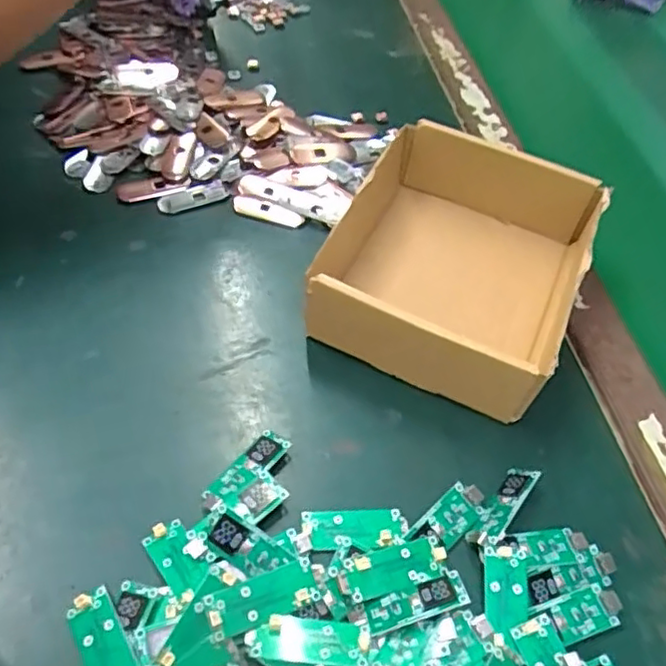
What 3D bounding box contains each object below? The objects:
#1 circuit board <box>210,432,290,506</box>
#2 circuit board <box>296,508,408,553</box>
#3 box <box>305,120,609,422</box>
[{"bbox_3d":[-0.042,0.067,0.321,0.016,0.007,0.044,35,58,20],"label":"circuit board"},{"bbox_3d":[0.010,0.094,0.305,0.051,0.006,0.022,0,44,-4],"label":"circuit board"},{"bbox_3d":[0.076,-0.045,0.389,0.132,0.054,0.165,22,54,12],"label":"box"}]

